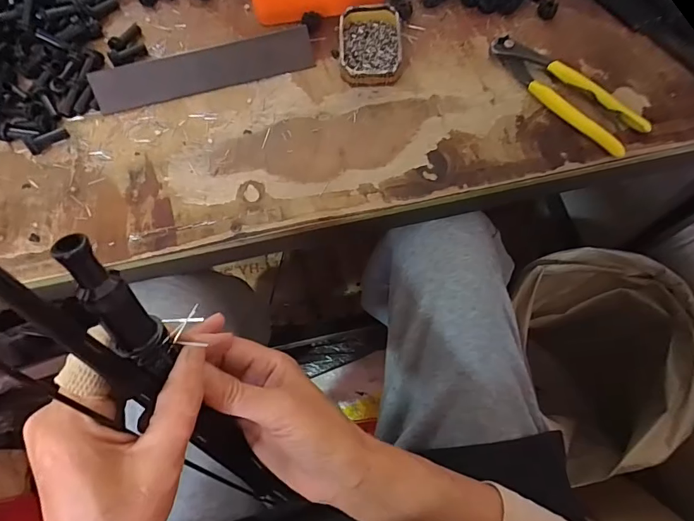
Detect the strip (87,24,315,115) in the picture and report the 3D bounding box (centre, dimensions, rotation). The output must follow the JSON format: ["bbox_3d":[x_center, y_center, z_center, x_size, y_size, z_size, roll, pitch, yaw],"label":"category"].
[{"bbox_3d":[-0.143,-0.191,0.437,0.217,0.006,0.040,-14,112,-3],"label":"strip"}]

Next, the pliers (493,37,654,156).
[{"bbox_3d":[0.207,-0.166,0.417,0.048,0.016,0.164,-40,74,-12],"label":"pliers"}]

